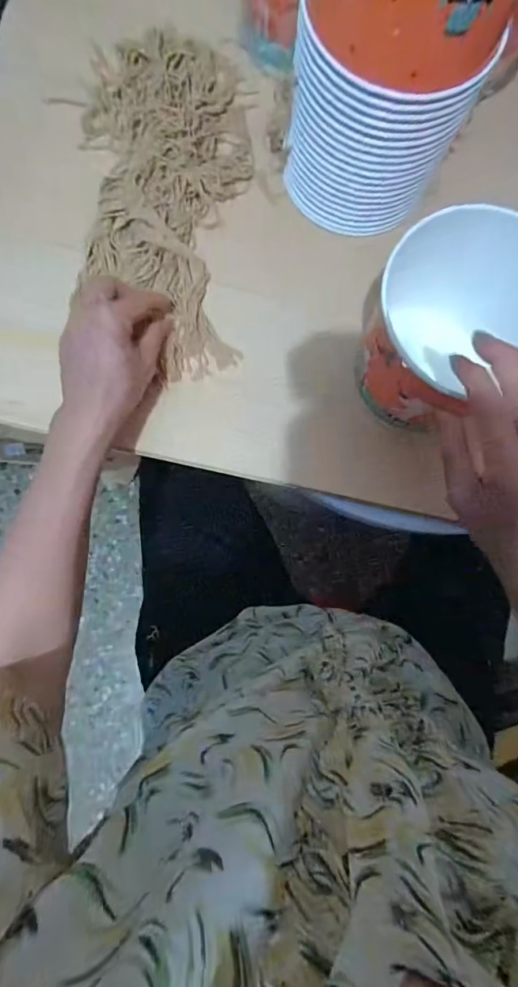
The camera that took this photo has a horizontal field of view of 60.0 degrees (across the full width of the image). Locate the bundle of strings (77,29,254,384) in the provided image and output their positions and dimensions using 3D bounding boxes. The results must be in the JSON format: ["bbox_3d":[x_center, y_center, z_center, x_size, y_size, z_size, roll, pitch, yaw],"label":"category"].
[{"bbox_3d":[-0.096,-0.313,0.478,0.179,0.034,0.398,-4,83,-4],"label":"bundle of strings"}]

